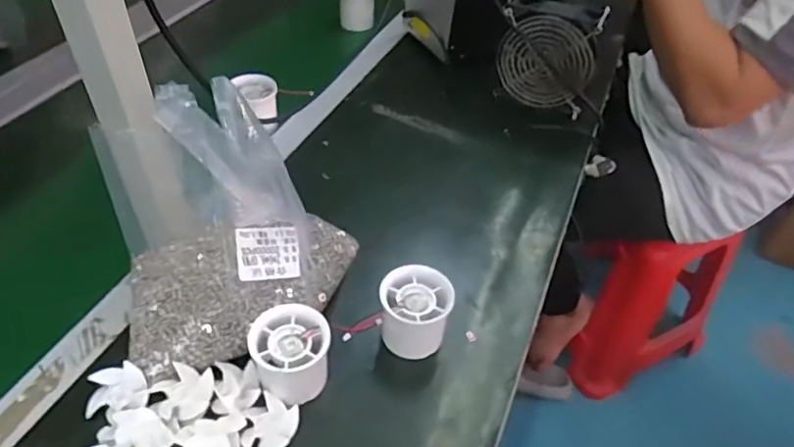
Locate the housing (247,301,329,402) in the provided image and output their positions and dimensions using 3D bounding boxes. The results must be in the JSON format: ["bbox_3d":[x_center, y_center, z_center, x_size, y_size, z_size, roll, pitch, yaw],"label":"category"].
[{"bbox_3d":[-0.079,0.097,0.441,0.055,0.048,0.057,2,44,-2],"label":"housing"}]

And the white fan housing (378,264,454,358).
[{"bbox_3d":[0.015,0.074,0.473,0.057,0.050,0.062,1,44,-3],"label":"white fan housing"}]

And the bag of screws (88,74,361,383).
[{"bbox_3d":[-0.125,-0.003,0.438,0.172,0.159,0.138,-8,45,-12],"label":"bag of screws"}]

